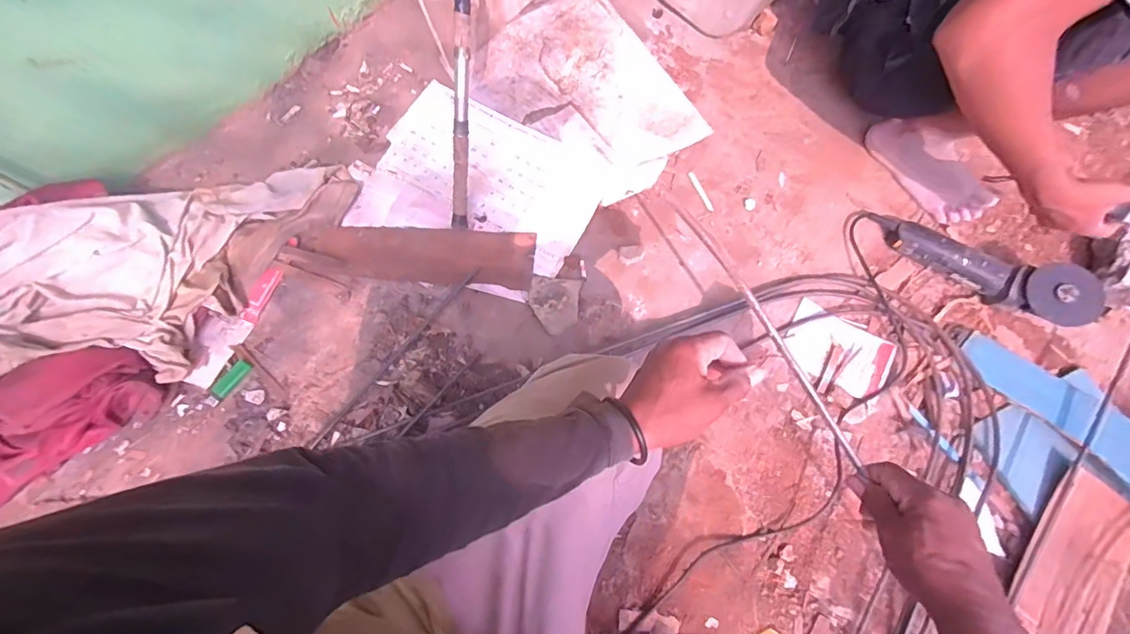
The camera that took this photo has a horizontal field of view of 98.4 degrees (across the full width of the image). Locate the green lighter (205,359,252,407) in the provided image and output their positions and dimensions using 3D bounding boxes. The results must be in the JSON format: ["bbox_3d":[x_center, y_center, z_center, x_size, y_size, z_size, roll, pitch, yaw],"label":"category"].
[{"bbox_3d":[-0.534,0.105,0.773,0.026,0.013,0.080,33,75,11],"label":"green lighter"}]

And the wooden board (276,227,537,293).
[{"bbox_3d":[-0.264,-0.113,0.845,0.414,0.024,0.109,3,72,2],"label":"wooden board"}]

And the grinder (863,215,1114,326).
[{"bbox_3d":[0.680,-0.086,0.819,0.338,0.083,0.084,31,76,24],"label":"grinder"}]

